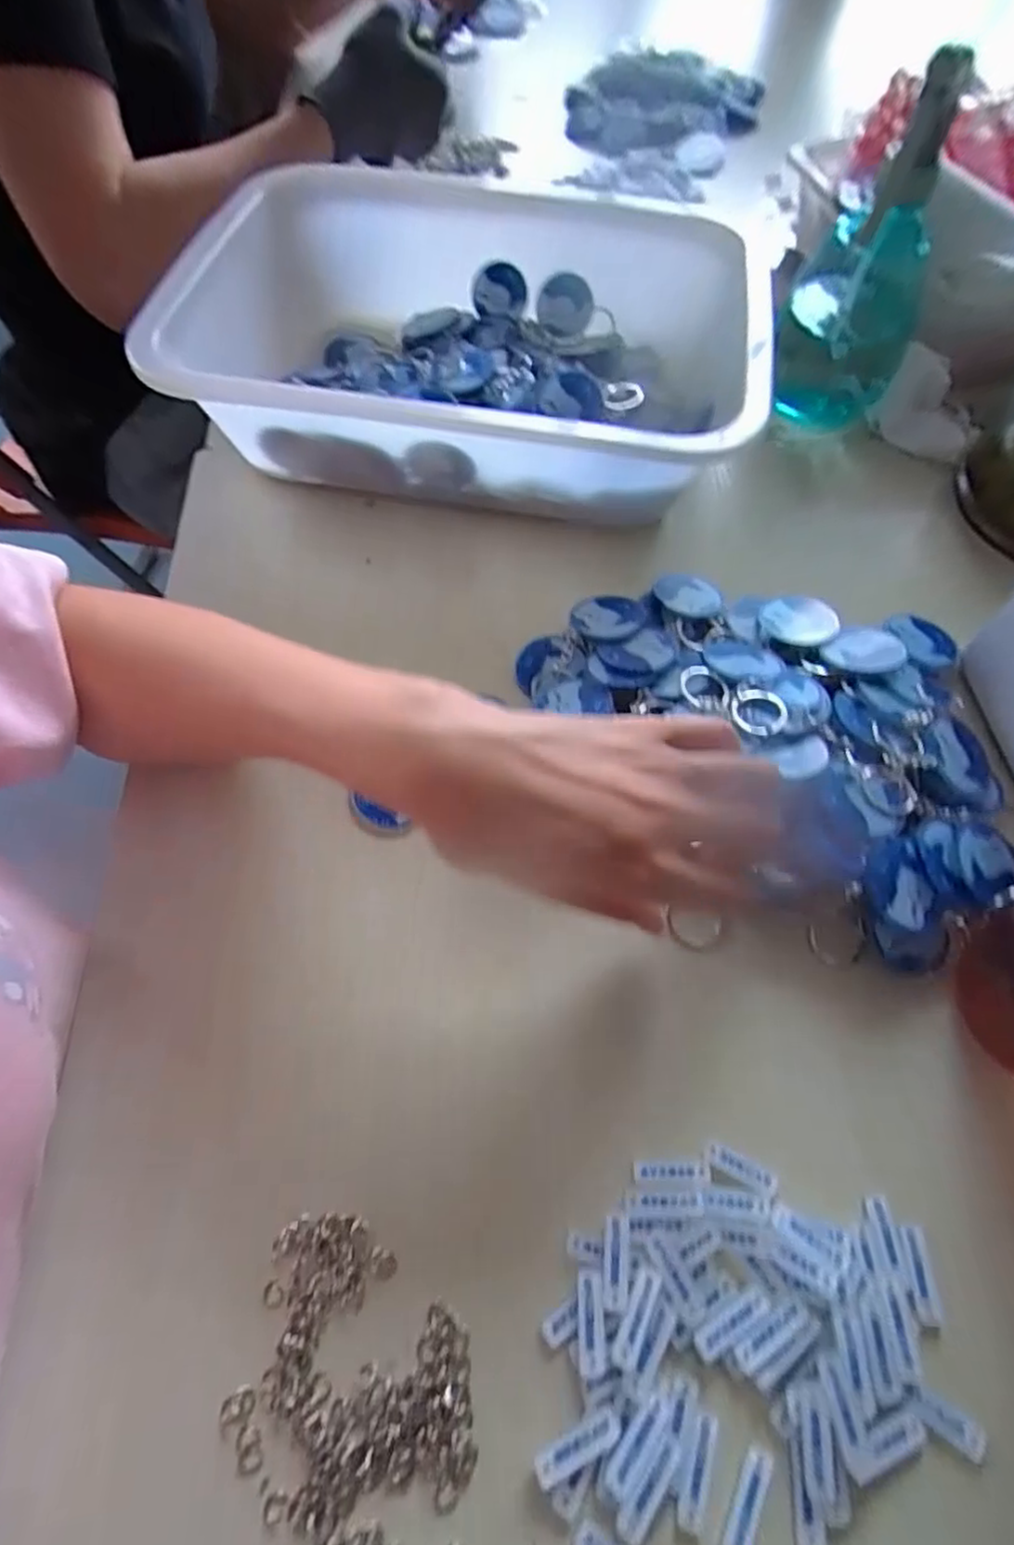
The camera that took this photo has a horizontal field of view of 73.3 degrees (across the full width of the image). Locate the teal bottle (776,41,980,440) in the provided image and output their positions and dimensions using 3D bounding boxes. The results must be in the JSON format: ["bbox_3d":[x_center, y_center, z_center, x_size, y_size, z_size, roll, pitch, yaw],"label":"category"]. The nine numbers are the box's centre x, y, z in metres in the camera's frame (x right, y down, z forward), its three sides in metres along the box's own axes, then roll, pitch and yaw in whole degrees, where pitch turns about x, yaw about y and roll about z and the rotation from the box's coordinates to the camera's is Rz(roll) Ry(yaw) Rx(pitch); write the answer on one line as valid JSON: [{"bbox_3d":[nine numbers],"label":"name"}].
[{"bbox_3d":[0.207,-0.288,0.385,0.074,0.178,0.071,23,66,11],"label":"teal bottle"}]

